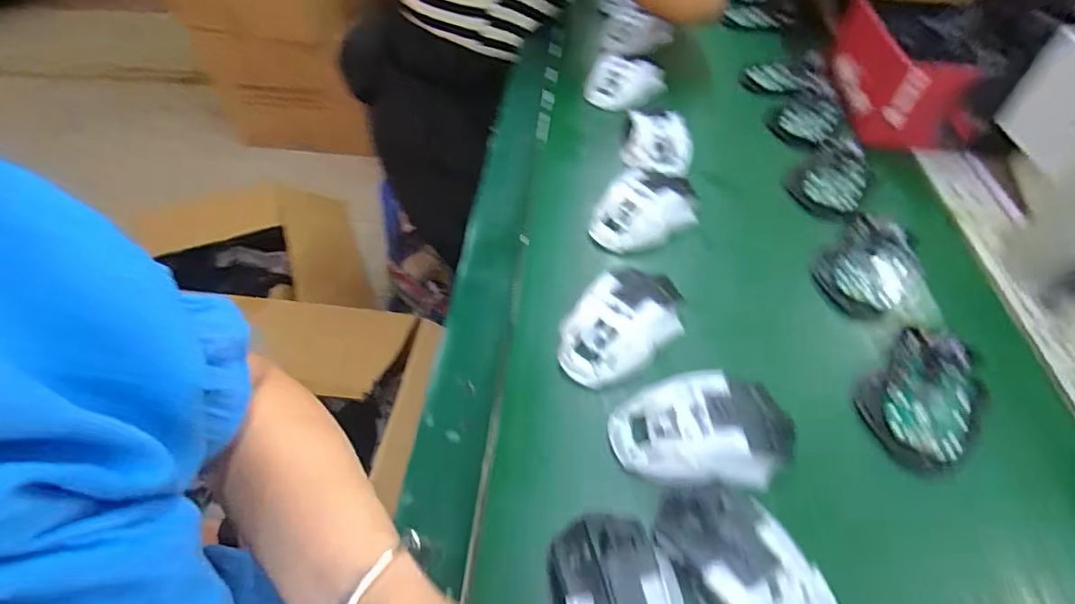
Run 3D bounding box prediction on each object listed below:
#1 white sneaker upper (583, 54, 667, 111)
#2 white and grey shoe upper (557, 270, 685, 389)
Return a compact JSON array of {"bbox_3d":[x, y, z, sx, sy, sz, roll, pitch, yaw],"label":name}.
[{"bbox_3d":[0.105,-0.263,0.630,0.089,0.033,0.073,13,53,12],"label":"white sneaker upper"},{"bbox_3d":[0.064,0.014,0.393,0.113,0.038,0.064,-33,57,-22],"label":"white and grey shoe upper"}]

